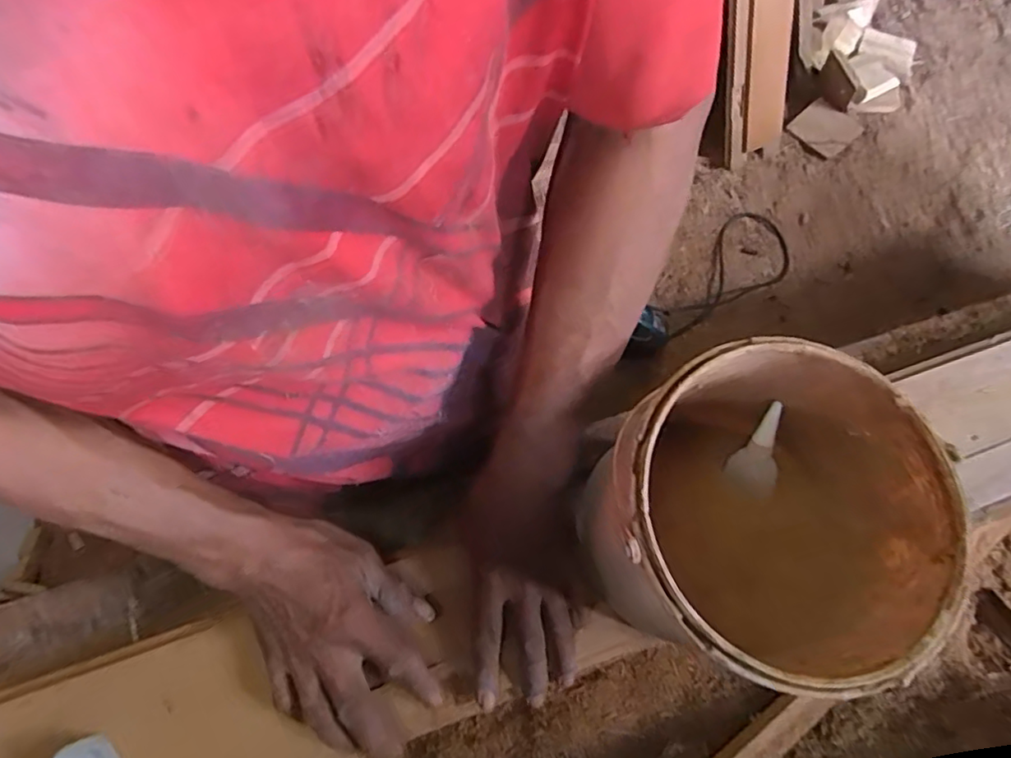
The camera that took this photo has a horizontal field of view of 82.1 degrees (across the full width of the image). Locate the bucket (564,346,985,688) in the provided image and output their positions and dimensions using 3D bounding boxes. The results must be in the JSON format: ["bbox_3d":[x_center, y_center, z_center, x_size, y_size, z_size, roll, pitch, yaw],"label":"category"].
[{"bbox_3d":[0.156,0.097,0.385,0.175,0.194,0.176,-1,67,2],"label":"bucket"}]

